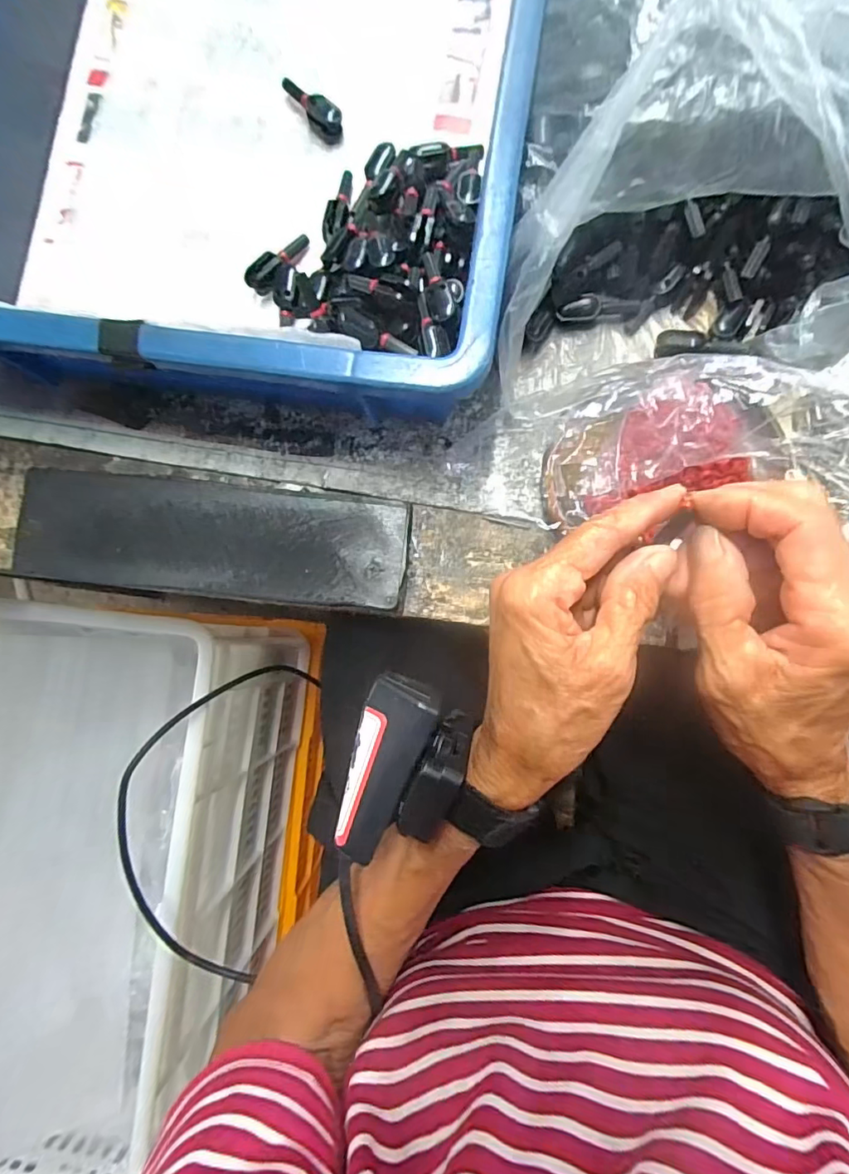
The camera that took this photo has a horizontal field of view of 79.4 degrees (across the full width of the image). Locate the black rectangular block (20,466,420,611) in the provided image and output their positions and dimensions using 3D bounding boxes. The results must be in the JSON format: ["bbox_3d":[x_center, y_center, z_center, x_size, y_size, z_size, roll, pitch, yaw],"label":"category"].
[{"bbox_3d":[-0.118,-0.027,0.274,0.214,0.012,0.058,6,85,5],"label":"black rectangular block"}]

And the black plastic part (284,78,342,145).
[{"bbox_3d":[-0.062,-0.271,0.287,0.015,0.013,0.041,-39,83,-1],"label":"black plastic part"}]

